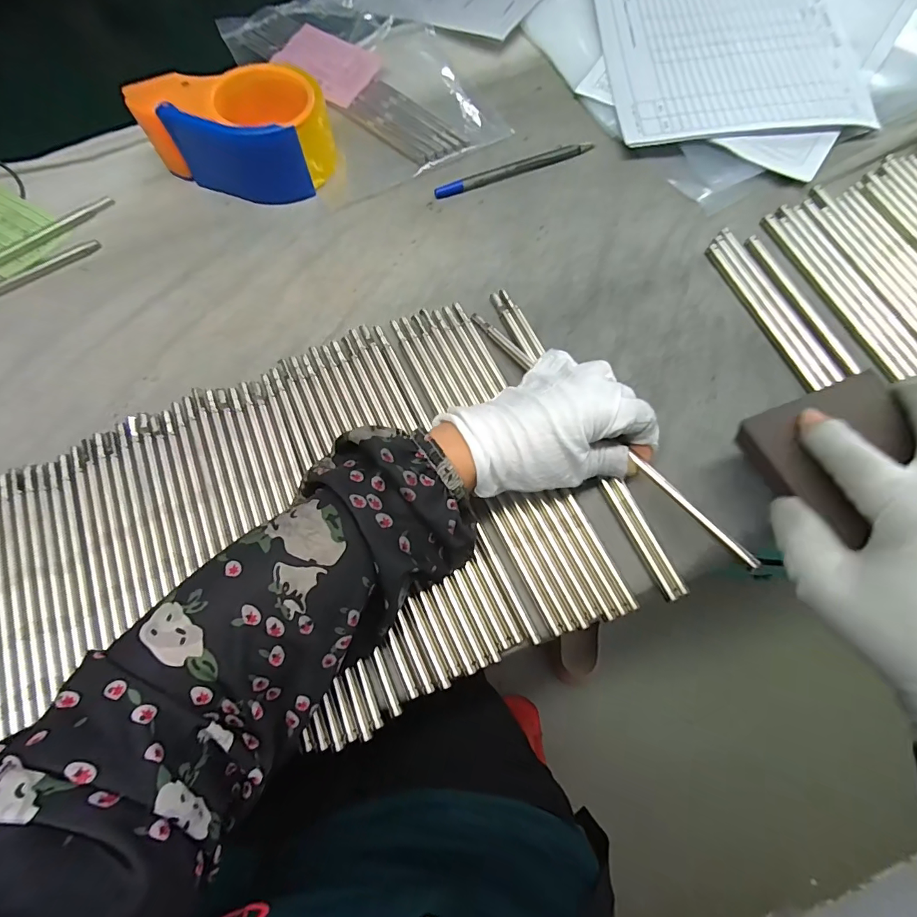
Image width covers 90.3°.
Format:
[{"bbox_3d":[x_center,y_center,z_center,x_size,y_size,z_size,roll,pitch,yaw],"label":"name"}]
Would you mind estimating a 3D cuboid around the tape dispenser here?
[{"bbox_3d":[-0.176,-0.265,0.364,0.142,0.056,0.080,12,74,5],"label":"tape dispenser"}]

